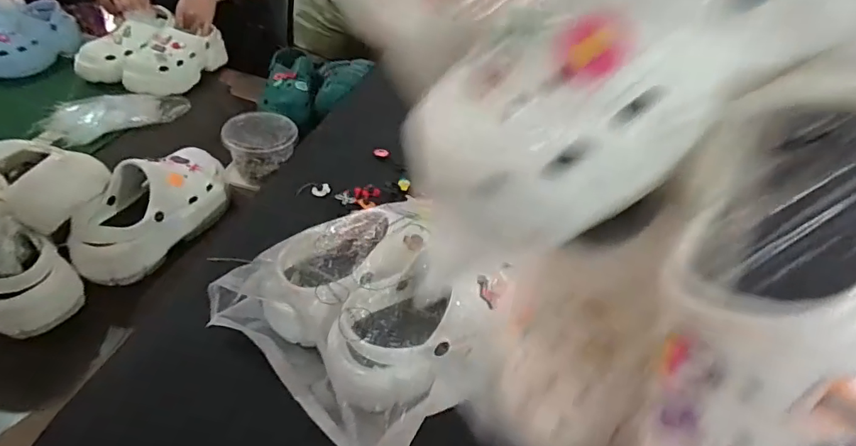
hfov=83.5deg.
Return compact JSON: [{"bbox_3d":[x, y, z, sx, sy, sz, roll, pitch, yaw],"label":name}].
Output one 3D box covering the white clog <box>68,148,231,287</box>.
[{"bbox_3d":[-0.413,-0.023,0.729,0.099,0.114,0.258,22,44,16],"label":"white clog"}]

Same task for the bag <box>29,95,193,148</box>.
[{"bbox_3d":[-0.653,-0.219,0.991,0.111,0.056,0.253,35,49,27],"label":"bag"}]

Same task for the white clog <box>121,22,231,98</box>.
[{"bbox_3d":[-0.590,-0.389,1.122,0.110,0.128,0.238,17,43,10],"label":"white clog"}]

